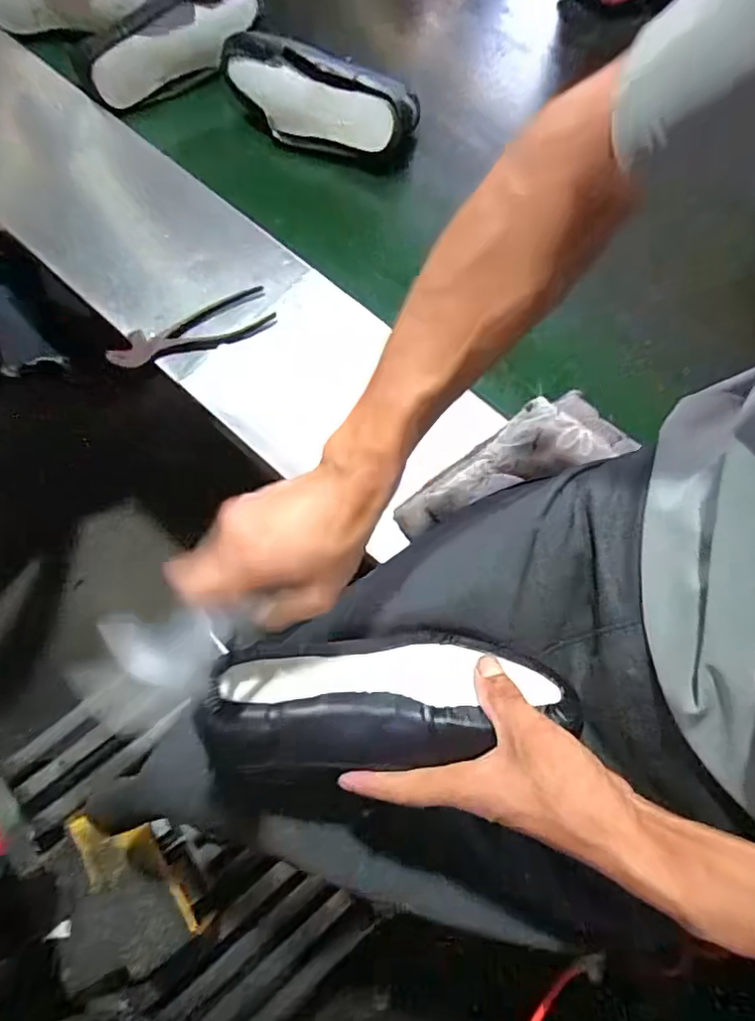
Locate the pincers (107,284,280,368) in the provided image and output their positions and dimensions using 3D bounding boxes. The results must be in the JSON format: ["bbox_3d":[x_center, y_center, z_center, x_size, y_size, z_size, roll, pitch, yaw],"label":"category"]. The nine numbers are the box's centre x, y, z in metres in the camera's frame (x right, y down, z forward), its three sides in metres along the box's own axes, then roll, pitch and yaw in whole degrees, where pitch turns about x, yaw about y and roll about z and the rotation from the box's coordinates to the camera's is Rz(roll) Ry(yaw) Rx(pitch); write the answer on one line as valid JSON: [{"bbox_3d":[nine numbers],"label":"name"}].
[{"bbox_3d":[-0.223,-0.216,0.676,0.195,0.016,0.060,-21,72,-7],"label":"pincers"}]

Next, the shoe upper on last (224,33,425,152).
[{"bbox_3d":[-0.089,-0.571,0.778,0.276,0.094,0.087,17,72,6],"label":"shoe upper on last"}]

